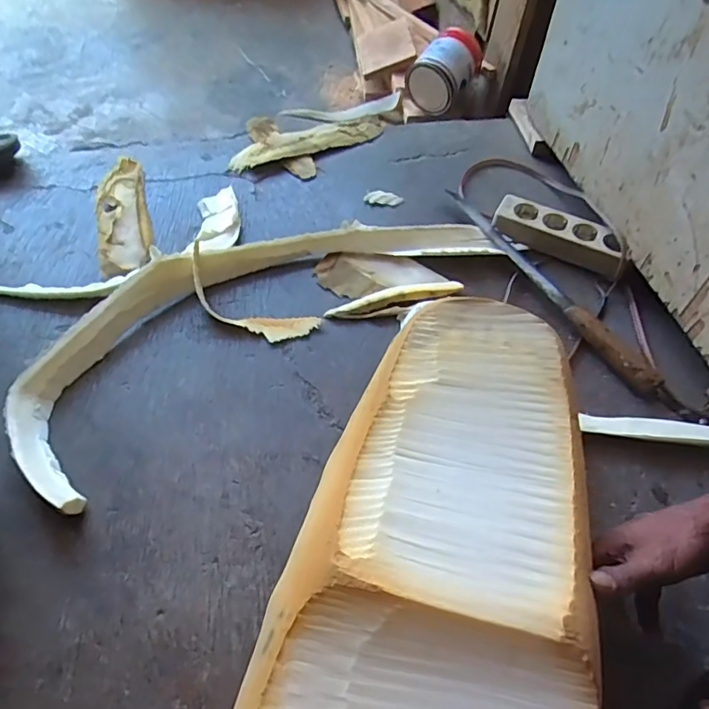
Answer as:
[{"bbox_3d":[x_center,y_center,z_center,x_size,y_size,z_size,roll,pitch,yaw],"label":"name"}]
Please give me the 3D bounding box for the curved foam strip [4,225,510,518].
[{"bbox_3d":[-0.115,-0.069,0.690,0.651,0.040,0.233,-33,64,-23],"label":"curved foam strip"}]

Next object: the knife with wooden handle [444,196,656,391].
[{"bbox_3d":[0.264,-0.102,0.750,0.036,0.032,0.402,-26,61,-20],"label":"knife with wooden handle"}]

